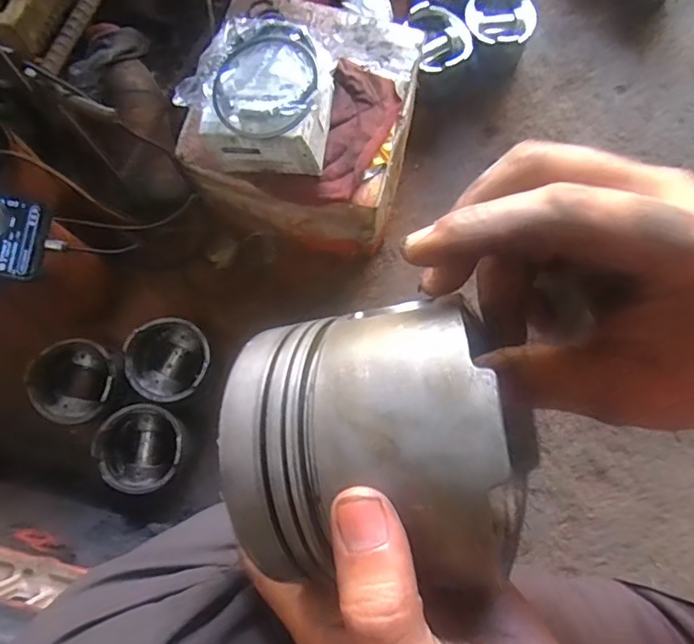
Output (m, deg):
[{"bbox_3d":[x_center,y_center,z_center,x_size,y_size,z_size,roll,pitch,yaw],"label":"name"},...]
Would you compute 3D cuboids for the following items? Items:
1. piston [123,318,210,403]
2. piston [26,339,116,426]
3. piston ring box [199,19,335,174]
[{"bbox_3d":[-0.203,0.048,0.642,0.090,0.072,0.089,0,78,0],"label":"piston"},{"bbox_3d":[-0.306,0.070,0.617,0.091,0.053,0.090,0,78,0],"label":"piston"},{"bbox_3d":[-0.074,-0.214,0.511,0.115,0.069,0.119,7,78,1],"label":"piston ring box"}]

